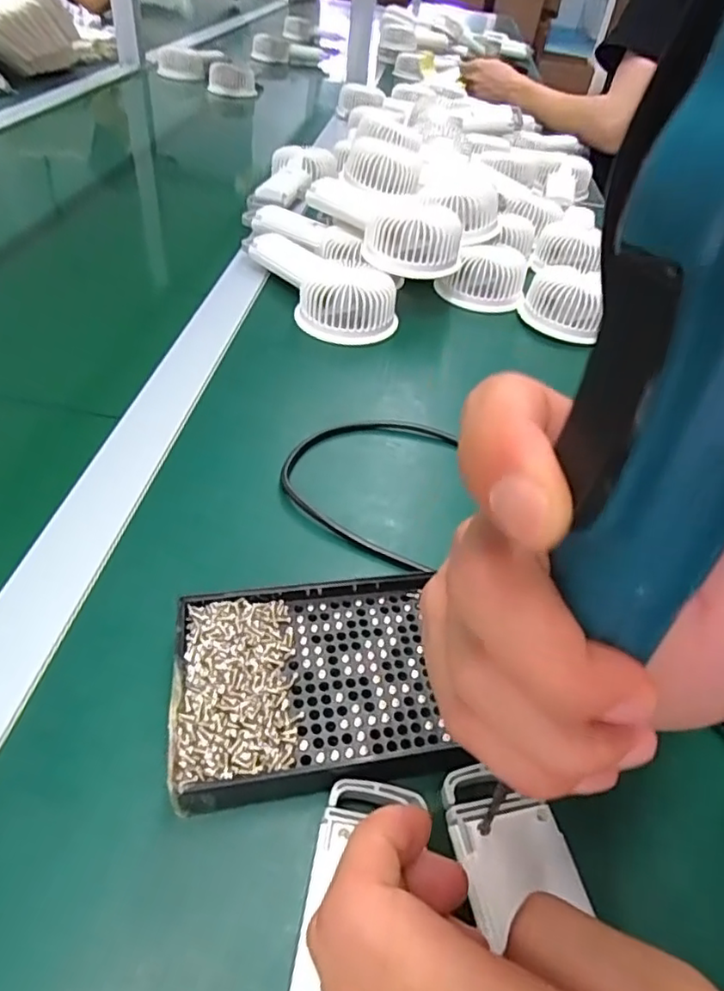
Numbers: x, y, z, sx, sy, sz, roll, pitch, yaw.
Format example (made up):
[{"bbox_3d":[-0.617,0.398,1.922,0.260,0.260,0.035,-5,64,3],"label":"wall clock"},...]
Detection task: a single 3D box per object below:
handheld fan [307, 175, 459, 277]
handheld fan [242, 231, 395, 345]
[{"bbox_3d":[0.025,-0.255,0.544,0.090,0.052,0.161,-21,51,-25],"label":"handheld fan"},{"bbox_3d":[-0.037,-0.196,0.534,0.083,0.042,0.173,-20,51,-24],"label":"handheld fan"}]

